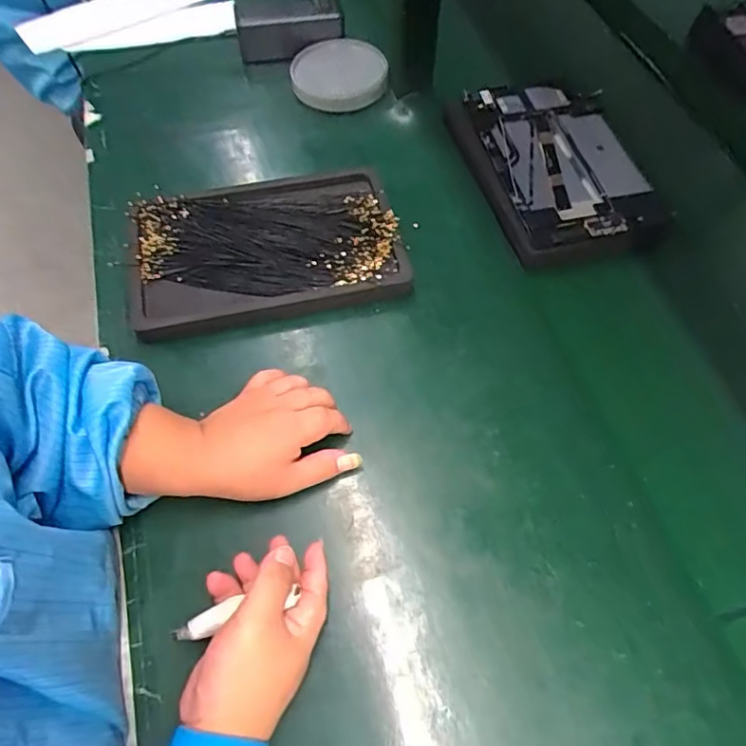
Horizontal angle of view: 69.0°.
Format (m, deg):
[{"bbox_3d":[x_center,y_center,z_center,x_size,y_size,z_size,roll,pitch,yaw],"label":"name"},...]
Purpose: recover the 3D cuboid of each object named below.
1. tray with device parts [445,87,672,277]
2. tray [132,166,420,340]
[{"bbox_3d":[0.183,-0.210,0.548,0.158,0.028,0.233,-14,60,-6],"label":"tray with device parts"},{"bbox_3d":[-0.101,-0.117,0.512,0.247,0.027,0.159,-10,60,-4],"label":"tray"}]

